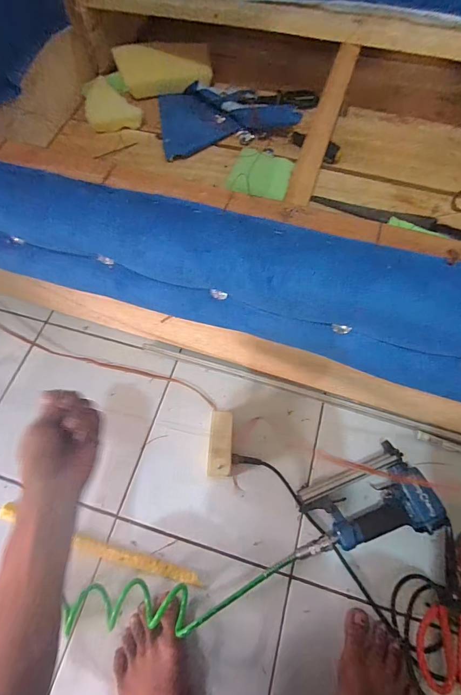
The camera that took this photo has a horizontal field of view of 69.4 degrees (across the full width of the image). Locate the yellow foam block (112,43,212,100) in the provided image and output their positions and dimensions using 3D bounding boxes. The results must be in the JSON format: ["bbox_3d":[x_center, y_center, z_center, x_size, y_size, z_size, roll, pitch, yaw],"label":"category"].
[{"bbox_3d":[-0.134,-0.561,0.674,0.176,0.084,0.040,-16,23,-12],"label":"yellow foam block"}]

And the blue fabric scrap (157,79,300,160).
[{"bbox_3d":[-0.012,-0.451,0.638,0.246,0.041,0.170,-9,66,-3],"label":"blue fabric scrap"}]

